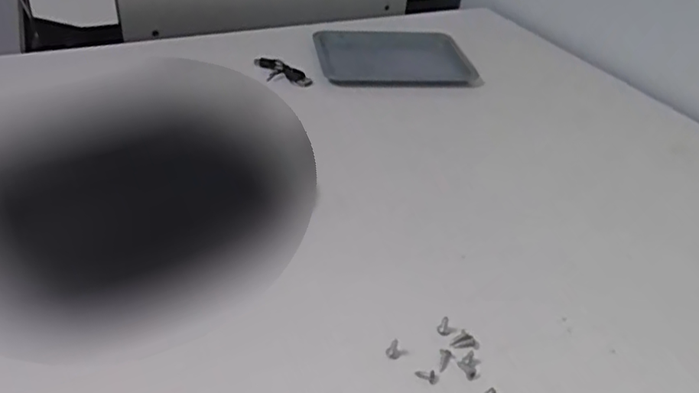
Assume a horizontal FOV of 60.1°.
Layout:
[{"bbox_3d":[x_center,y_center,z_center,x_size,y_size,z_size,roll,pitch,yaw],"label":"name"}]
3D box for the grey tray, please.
[{"bbox_3d":[0.046,-0.161,0.679,0.168,0.012,0.143,-4,38,-12],"label":"grey tray"}]

